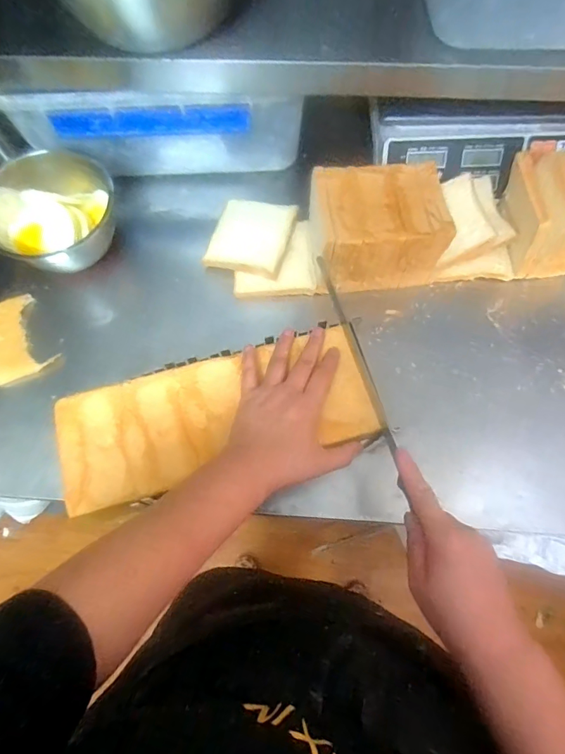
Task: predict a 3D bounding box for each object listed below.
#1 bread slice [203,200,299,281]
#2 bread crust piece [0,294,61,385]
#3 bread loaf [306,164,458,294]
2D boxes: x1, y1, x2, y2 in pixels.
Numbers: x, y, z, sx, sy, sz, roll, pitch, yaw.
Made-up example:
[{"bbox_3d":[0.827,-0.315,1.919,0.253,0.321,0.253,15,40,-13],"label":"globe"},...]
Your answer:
[{"bbox_3d":[-0.043,-0.200,0.608,0.106,0.016,0.116,16,72,6],"label":"bread slice"},{"bbox_3d":[-0.362,-0.051,0.578,0.078,0.025,0.108,-27,73,-8],"label":"bread crust piece"},{"bbox_3d":[0.125,-0.193,0.576,0.167,0.115,0.122,-4,71,0],"label":"bread loaf"}]

